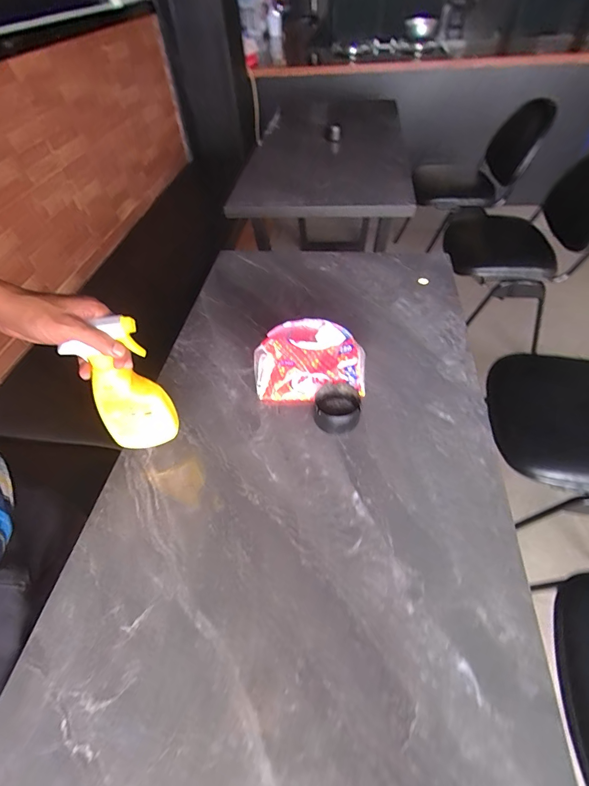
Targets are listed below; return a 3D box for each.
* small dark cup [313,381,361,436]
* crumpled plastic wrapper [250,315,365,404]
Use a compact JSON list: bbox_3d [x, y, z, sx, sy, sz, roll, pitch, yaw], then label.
[{"bbox_3d":[0.070,0.026,0.611,0.073,0.049,0.079,-2,50,3],"label":"small dark cup"},{"bbox_3d":[0.027,-0.060,0.658,0.194,0.091,0.128,1,50,6],"label":"crumpled plastic wrapper"}]

